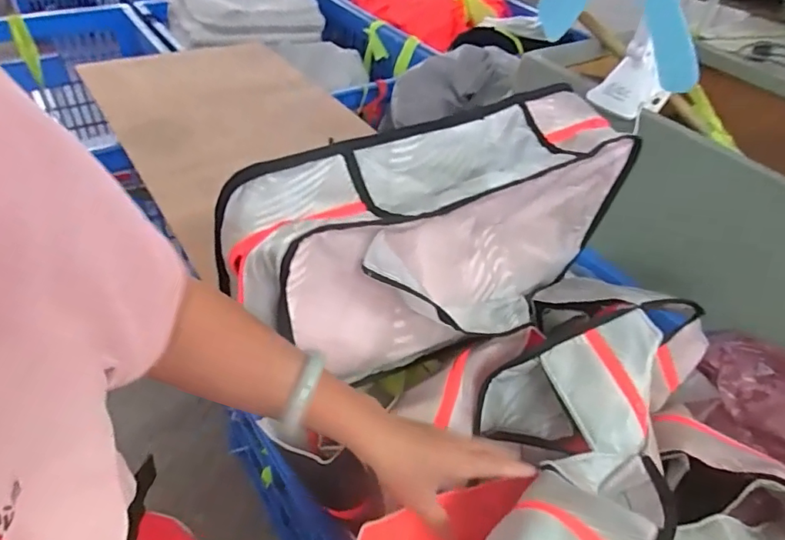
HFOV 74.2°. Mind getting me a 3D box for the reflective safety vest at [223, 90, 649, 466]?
[{"bbox_3d":[0.063,-0.050,0.584,0.483,0.225,0.133,-17,47,-34],"label":"reflective safety vest"}]

